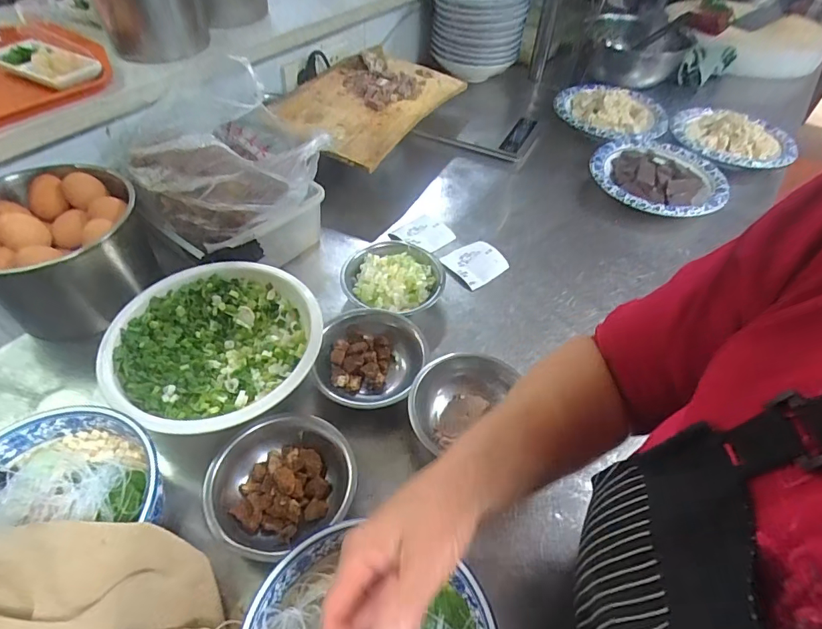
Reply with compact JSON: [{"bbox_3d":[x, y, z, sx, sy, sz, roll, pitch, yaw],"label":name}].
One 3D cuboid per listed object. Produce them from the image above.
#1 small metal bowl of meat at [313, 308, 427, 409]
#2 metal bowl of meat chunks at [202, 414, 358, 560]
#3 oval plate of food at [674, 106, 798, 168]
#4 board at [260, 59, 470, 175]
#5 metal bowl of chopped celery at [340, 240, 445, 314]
[{"bbox_3d":[-0.044,0.053,0.537,0.121,0.039,0.133,-1,48,1],"label":"small metal bowl of meat"},{"bbox_3d":[-0.118,0.155,0.437,0.130,0.046,0.114,-20,51,-15],"label":"metal bowl of meat chunks"},{"bbox_3d":[0.606,-0.337,0.884,0.212,0.030,0.190,25,54,22],"label":"oval plate of food"},{"bbox_3d":[-0.073,-0.392,0.847,0.238,0.044,0.371,26,48,7],"label":"board"},{"bbox_3d":[-0.023,-0.048,0.624,0.129,0.045,0.127,-1,48,1],"label":"metal bowl of chopped celery"}]

